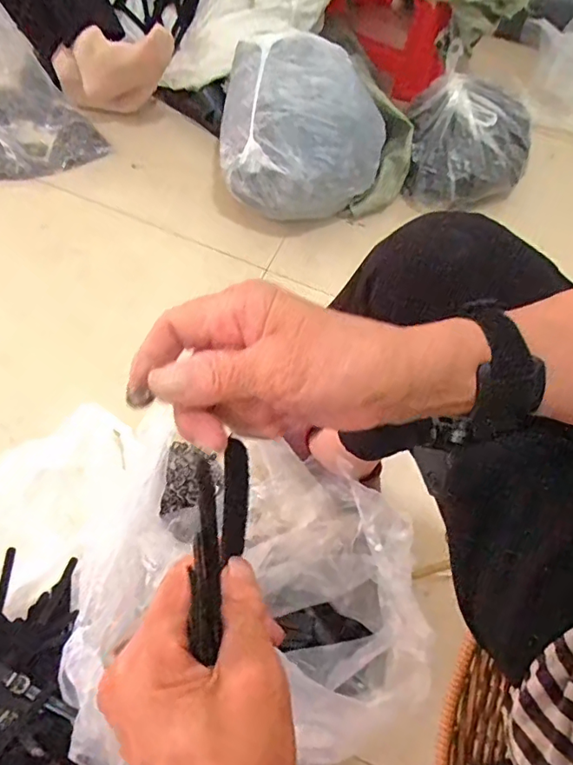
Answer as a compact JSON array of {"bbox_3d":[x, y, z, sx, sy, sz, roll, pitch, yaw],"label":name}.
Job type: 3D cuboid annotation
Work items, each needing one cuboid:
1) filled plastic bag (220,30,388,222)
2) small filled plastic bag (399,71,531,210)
[{"bbox_3d":[0.032,-0.441,0.903,0.286,0.174,0.266,5,62,-2],"label":"filled plastic bag"},{"bbox_3d":[0.338,-0.426,0.950,0.219,0.163,0.142,2,62,-4],"label":"small filled plastic bag"}]

